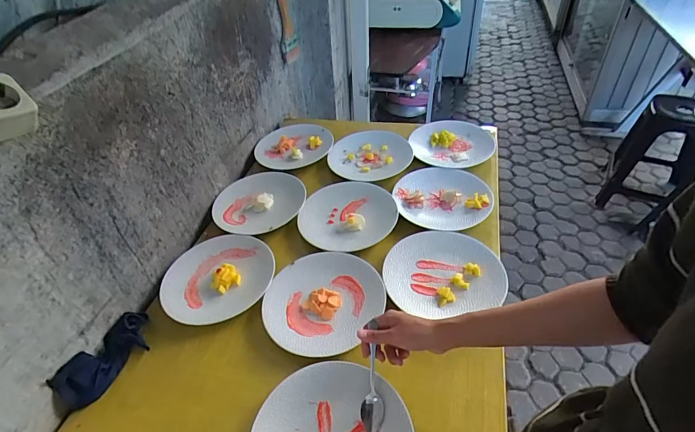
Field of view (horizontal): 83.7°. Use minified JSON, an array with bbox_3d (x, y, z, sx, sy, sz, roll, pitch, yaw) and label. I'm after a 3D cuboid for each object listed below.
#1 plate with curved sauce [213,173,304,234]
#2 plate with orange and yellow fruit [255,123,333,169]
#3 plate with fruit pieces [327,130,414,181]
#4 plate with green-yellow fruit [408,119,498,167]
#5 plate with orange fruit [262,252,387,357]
[{"bbox_3d":[-0.201,-0.025,0.859,0.201,0.034,0.189,-3,43,3],"label":"plate with curved sauce"},{"bbox_3d":[-0.130,-0.181,0.999,0.161,0.031,0.202,27,52,30],"label":"plate with orange and yellow fruit"},{"bbox_3d":[0.053,-0.150,0.932,0.193,0.020,0.175,9,45,15],"label":"plate with fruit pieces"},{"bbox_3d":[0.256,-0.179,0.947,0.199,0.025,0.177,2,44,8],"label":"plate with green-yellow fruit"},{"bbox_3d":[-0.042,0.141,0.655,0.181,0.020,0.200,23,50,27],"label":"plate with orange fruit"}]

